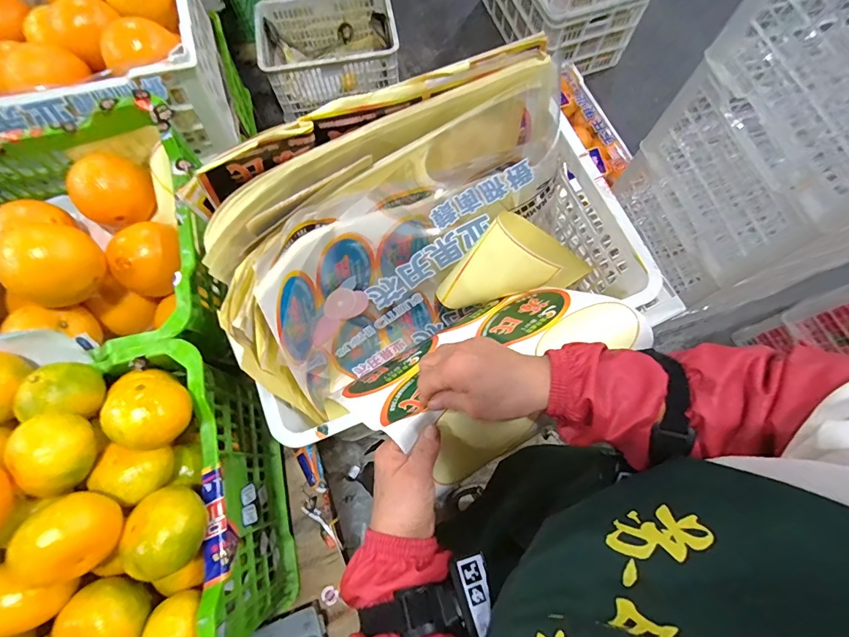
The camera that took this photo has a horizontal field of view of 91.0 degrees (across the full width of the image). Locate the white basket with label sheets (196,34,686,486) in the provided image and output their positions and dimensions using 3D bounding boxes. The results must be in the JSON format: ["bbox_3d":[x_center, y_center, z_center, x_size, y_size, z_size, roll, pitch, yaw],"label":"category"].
[{"bbox_3d":[0.019,-0.037,0.561,0.463,0.301,0.386,-22,74,-7],"label":"white basket with label sheets"}]

